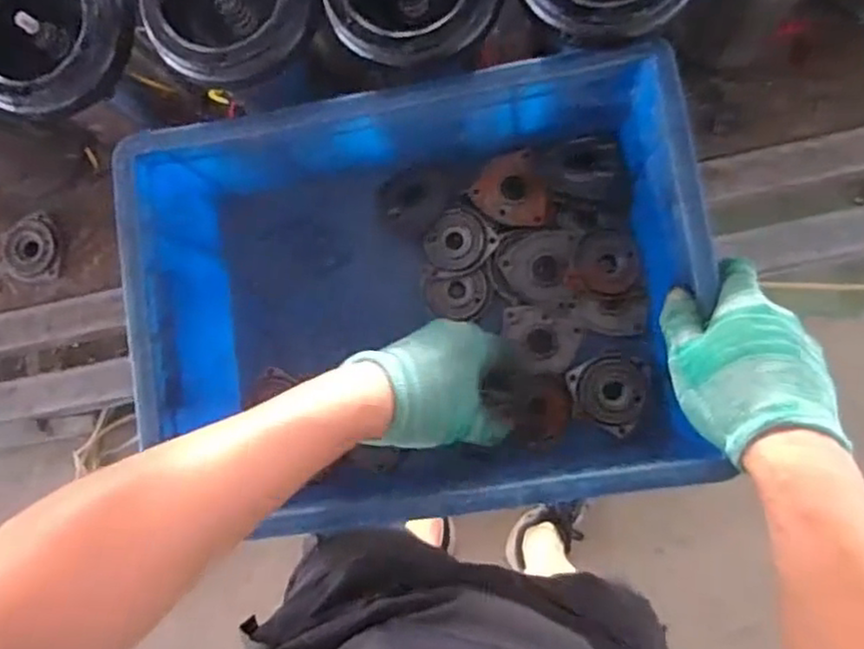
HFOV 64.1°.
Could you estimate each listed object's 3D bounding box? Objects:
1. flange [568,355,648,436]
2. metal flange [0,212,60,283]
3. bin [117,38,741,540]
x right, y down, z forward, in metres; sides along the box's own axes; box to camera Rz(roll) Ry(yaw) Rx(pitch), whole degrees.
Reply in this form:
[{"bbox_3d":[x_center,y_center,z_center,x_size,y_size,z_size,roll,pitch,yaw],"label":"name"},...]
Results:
[{"bbox_3d":[0.146,0.052,0.572,0.064,0.015,0.060,0,86,7],"label":"flange"},{"bbox_3d":[-0.382,-0.073,0.656,0.051,0.016,0.063,5,87,7],"label":"metal flange"},{"bbox_3d":[-0.006,-0.017,0.561,0.395,0.185,0.292,-9,85,6],"label":"bin"}]

